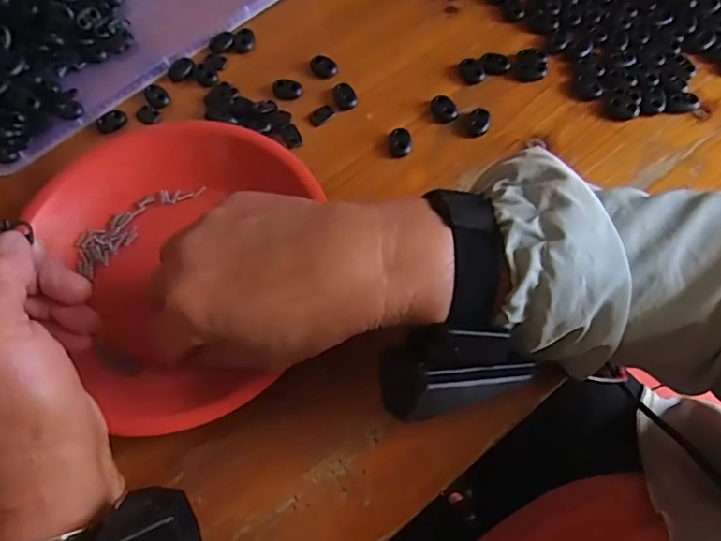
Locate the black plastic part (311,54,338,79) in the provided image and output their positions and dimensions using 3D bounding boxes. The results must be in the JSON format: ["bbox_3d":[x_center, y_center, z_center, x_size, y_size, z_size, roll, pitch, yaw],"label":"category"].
[{"bbox_3d":[-0.027,-0.150,0.394,0.020,0.008,0.014,22,70,11],"label":"black plastic part"}]

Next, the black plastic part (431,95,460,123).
[{"bbox_3d":[0.058,-0.114,0.376,0.015,0.005,0.022,-26,68,-8],"label":"black plastic part"}]

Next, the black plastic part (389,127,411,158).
[{"bbox_3d":[0.027,-0.088,0.366,0.015,0.009,0.019,-6,67,0],"label":"black plastic part"}]

